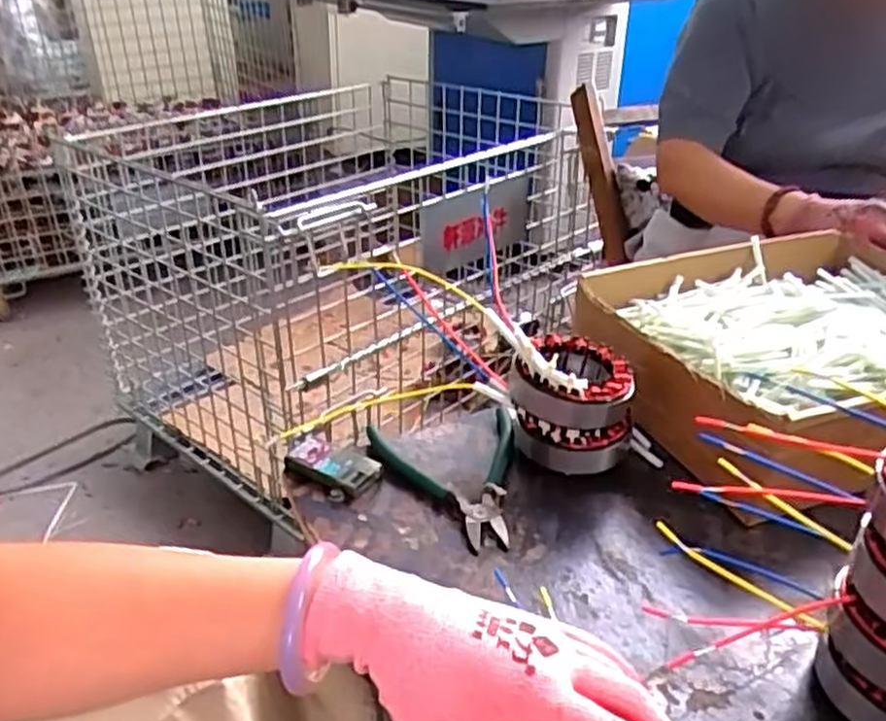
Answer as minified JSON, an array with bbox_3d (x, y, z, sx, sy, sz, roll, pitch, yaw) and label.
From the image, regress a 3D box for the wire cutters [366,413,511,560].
[{"bbox_3d":[0.015,0.086,0.567,0.109,0.020,0.132,-9,31,-16],"label":"wire cutters"}]

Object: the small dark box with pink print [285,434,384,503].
[{"bbox_3d":[-0.084,0.078,0.572,0.072,0.016,0.038,13,32,22],"label":"small dark box with pink print"}]

